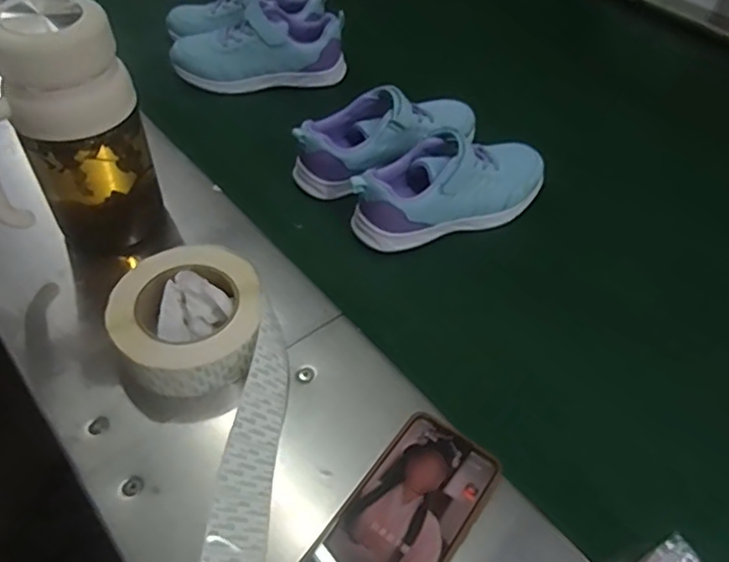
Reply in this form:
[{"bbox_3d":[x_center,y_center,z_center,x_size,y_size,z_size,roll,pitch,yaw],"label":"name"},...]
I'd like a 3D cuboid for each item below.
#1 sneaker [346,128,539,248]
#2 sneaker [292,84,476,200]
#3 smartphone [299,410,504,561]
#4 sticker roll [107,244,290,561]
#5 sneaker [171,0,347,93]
[{"bbox_3d":[0.092,-0.100,0.630,0.213,0.078,0.087,-18,54,-16],"label":"sneaker"},{"bbox_3d":[0.027,-0.163,0.680,0.217,0.078,0.072,-16,53,-15],"label":"sneaker"},{"bbox_3d":[0.025,0.164,0.418,0.077,0.010,0.158,31,56,20],"label":"smartphone"},{"bbox_3d":[-0.097,0.130,0.435,0.128,0.056,0.378,-14,53,-14],"label":"sticker roll"},{"bbox_3d":[-0.134,-0.298,0.792,0.216,0.075,0.072,-4,50,-6],"label":"sneaker"}]

